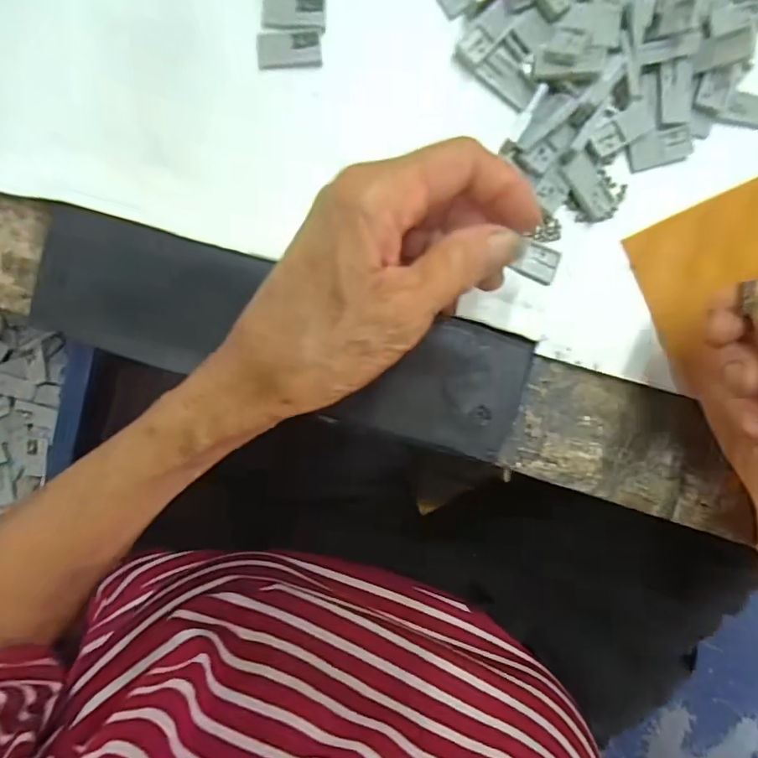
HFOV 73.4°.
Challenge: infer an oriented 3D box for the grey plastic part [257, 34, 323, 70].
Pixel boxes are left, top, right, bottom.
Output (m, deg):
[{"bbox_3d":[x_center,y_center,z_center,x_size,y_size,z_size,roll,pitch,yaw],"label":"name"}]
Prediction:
[{"bbox_3d":[-0.039,-0.143,0.223,0.027,0.004,0.013,-2,95,-3],"label":"grey plastic part"}]

